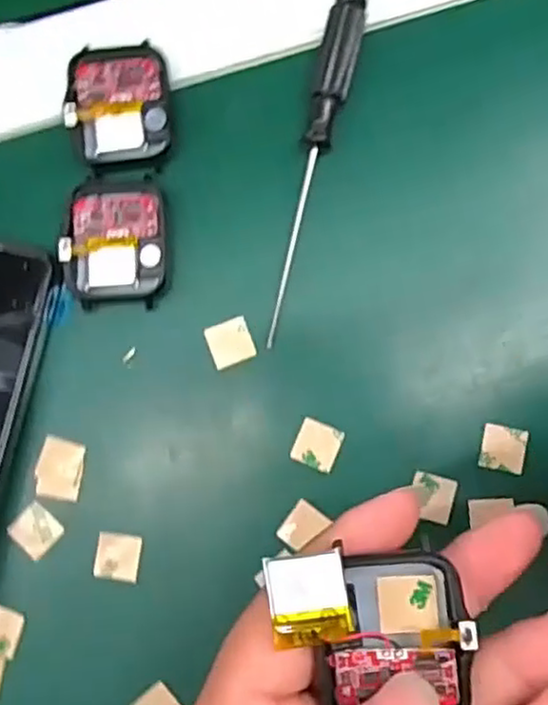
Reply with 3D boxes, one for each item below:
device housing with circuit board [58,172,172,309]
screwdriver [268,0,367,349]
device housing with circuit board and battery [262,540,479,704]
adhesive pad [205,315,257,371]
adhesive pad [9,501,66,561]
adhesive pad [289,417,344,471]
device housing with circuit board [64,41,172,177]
[{"bbox_3d":[-0.057,-0.041,0.251,0.035,0.009,0.046,-1,86,3],"label":"device housing with circuit board"},{"bbox_3d":[0.014,-0.069,0.251,0.013,0.013,0.131,13,86,4],"label":"screwdriver"},{"bbox_3d":[0.024,0.070,0.174,0.047,0.014,0.040,-3,85,3],"label":"device housing with circuit board and battery"},{"bbox_3d":[-0.016,-0.004,0.251,0.015,0.004,0.016,-20,85,1],"label":"adhesive pad"},{"bbox_3d":[-0.086,0.064,0.248,0.015,0.004,0.016,41,89,5],"label":"adhesive pad"},{"bbox_3d":[0.016,0.033,0.246,0.016,0.004,0.016,22,87,4],"label":"adhesive pad"},{"bbox_3d":[-0.057,-0.090,0.256,0.036,0.008,0.045,-4,85,2],"label":"device housing with circuit board"}]

